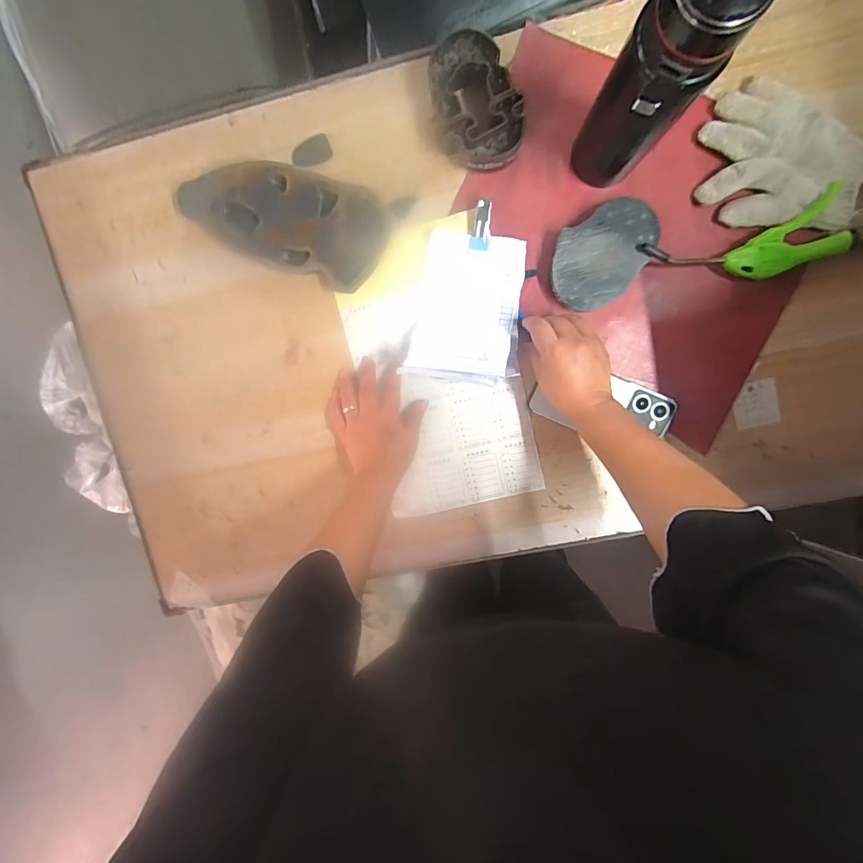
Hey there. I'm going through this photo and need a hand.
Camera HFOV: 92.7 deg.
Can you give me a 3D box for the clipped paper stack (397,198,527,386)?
[{"bbox_3d":[0.046,-0.156,0.489,0.123,0.034,0.197,8,87,4],"label":"clipped paper stack"}]

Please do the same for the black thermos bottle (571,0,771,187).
[{"bbox_3d":[0.181,-0.286,0.355,0.067,0.242,0.073,1,99,4],"label":"black thermos bottle"}]

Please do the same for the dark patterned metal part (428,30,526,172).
[{"bbox_3d":[0.049,-0.357,0.452,0.096,0.043,0.131,-10,98,6],"label":"dark patterned metal part"}]

